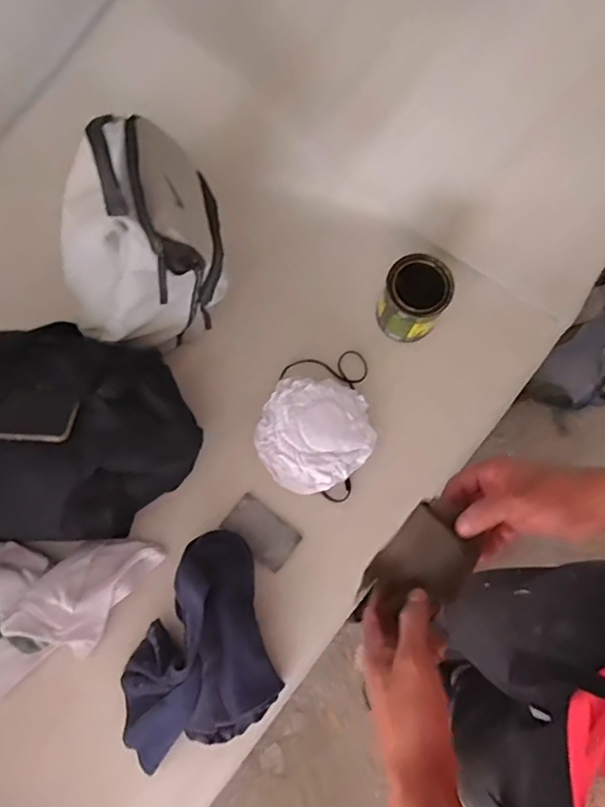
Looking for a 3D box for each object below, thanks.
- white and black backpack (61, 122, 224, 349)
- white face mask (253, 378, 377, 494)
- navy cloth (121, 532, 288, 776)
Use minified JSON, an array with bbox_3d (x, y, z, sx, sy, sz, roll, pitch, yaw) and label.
[{"bbox_3d":[-0.241,-0.222,0.792,0.246,0.337,0.199,-11,74,-5],"label":"white and black backpack"},{"bbox_3d":[0.019,0.045,0.900,0.186,0.057,0.175,-43,79,-13],"label":"white face mask"},{"bbox_3d":[-0.159,0.332,0.769,0.217,0.093,0.271,-15,75,-6],"label":"navy cloth"}]

